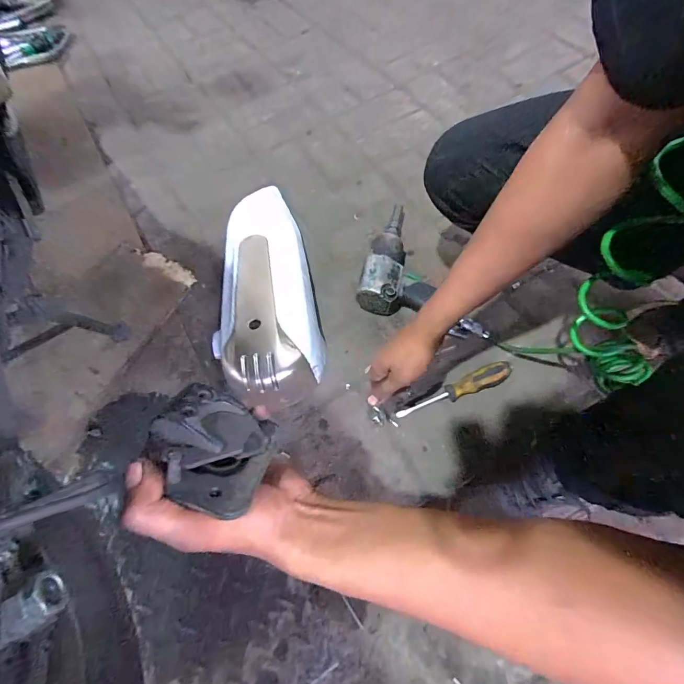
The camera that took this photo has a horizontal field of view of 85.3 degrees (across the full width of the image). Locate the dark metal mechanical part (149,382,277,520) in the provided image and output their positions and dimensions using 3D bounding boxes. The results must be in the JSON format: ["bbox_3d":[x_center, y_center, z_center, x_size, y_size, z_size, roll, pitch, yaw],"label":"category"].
[{"bbox_3d":[-0.085,0.070,0.247,0.076,0.046,0.076,23,53,-5],"label":"dark metal mechanical part"}]

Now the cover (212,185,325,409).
[{"bbox_3d":[-0.158,-0.128,0.705,0.191,0.075,0.507,-11,63,-2],"label":"cover"}]

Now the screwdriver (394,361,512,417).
[{"bbox_3d":[0.178,0.078,0.597,0.188,0.036,0.031,-19,64,-6],"label":"screwdriver"}]

